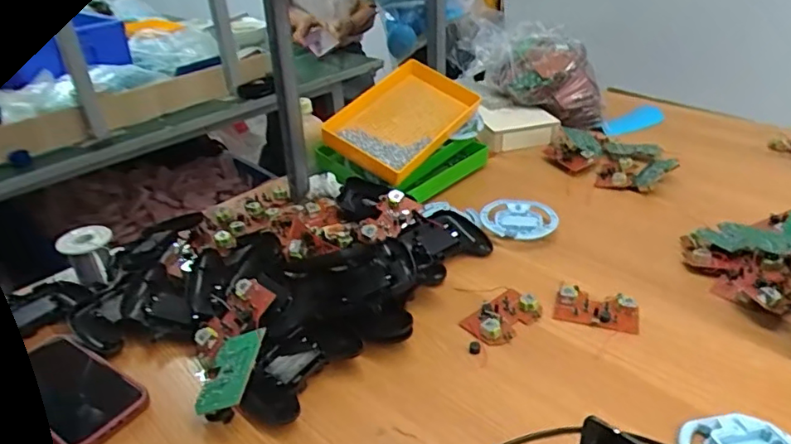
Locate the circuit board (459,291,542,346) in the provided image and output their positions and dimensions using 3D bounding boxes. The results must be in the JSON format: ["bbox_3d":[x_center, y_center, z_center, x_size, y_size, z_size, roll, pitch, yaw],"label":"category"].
[{"bbox_3d":[0.122,0.105,0.640,0.086,0.015,0.054,-24,37,-30],"label":"circuit board"}]

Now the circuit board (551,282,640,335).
[{"bbox_3d":[0.229,0.097,0.645,0.089,0.013,0.057,9,33,19],"label":"circuit board"}]

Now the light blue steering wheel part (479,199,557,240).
[{"bbox_3d":[0.175,-0.003,0.805,0.104,0.019,0.089,-1,31,3],"label":"light blue steering wheel part"}]

